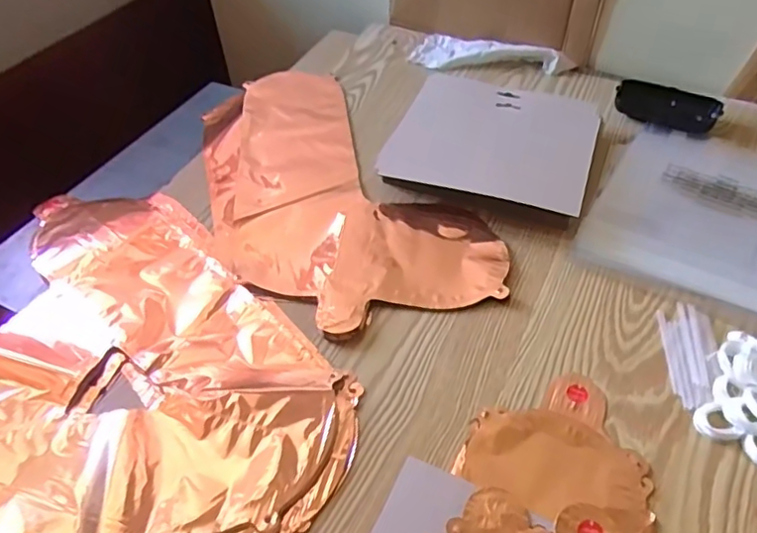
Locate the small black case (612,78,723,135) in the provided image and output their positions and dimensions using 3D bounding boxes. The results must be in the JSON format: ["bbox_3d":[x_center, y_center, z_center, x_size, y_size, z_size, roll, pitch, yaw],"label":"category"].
[{"bbox_3d":[0.329,-0.183,0.674,0.109,0.024,0.046,23,52,22],"label":"small black case"}]

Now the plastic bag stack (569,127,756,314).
[{"bbox_3d":[0.327,-0.059,0.564,0.201,0.009,0.245,24,52,22],"label":"plastic bag stack"}]

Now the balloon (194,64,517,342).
[{"bbox_3d":[-0.063,-0.095,0.614,0.223,0.010,0.415,-19,49,-15],"label":"balloon"}]

